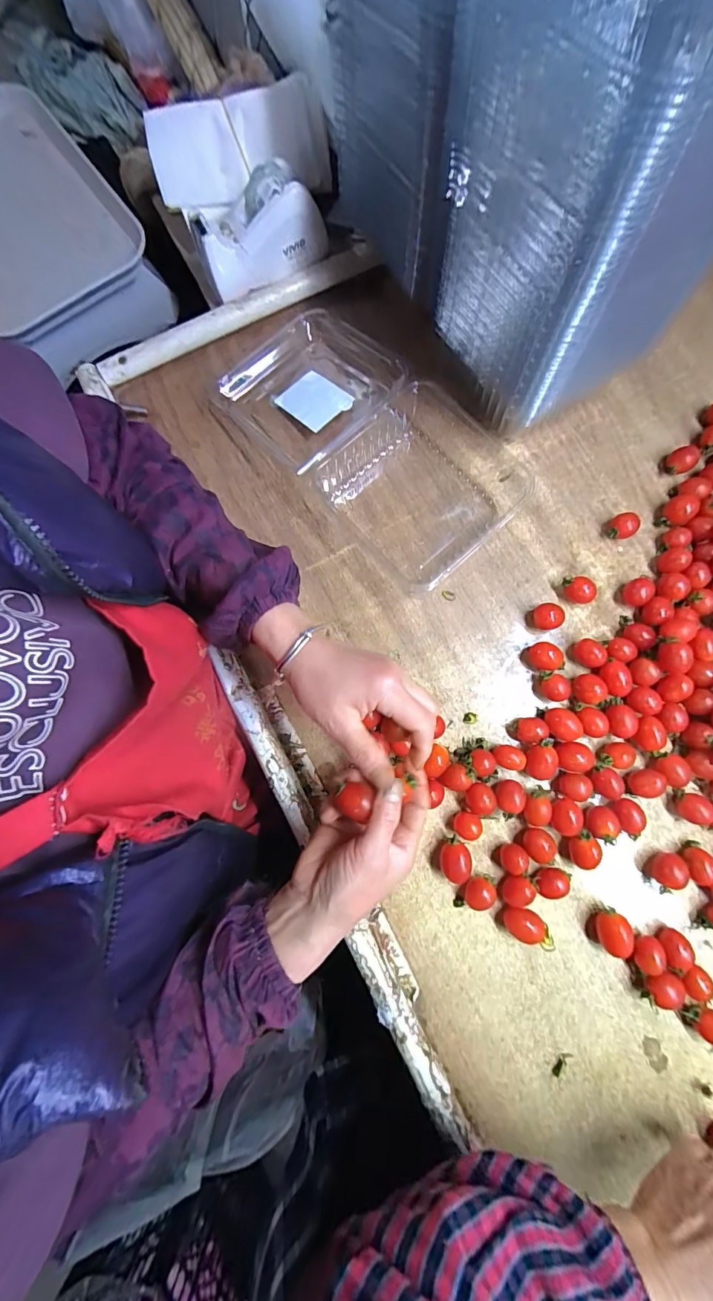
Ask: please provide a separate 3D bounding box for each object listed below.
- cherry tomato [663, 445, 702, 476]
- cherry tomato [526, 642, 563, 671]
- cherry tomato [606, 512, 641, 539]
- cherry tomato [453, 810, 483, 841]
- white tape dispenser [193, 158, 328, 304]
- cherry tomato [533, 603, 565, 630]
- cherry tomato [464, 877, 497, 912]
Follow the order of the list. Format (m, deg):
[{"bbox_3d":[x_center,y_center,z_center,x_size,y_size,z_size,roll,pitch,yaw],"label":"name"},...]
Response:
[{"bbox_3d":[0.352,-0.205,0.447,0.026,0.025,0.026,0,79,1],"label":"cherry tomato"},{"bbox_3d":[0.189,0.007,0.415,0.028,0.022,0.029,0,79,-2],"label":"cherry tomato"},{"bbox_3d":[0.280,-0.129,0.437,0.027,0.020,0.029,0,79,-2],"label":"cherry tomato"},{"bbox_3d":[0.104,0.165,0.390,0.024,0.021,0.023,0,79,-2],"label":"cherry tomato"},{"bbox_3d":[-0.105,-0.459,0.456,0.138,0.074,0.064,-27,82,-4],"label":"white tape dispenser"},{"bbox_3d":[0.194,-0.034,0.420,0.027,0.019,0.028,0,79,-2],"label":"cherry tomato"},{"bbox_3d":[0.113,0.223,0.381,0.027,0.020,0.025,6,79,-1],"label":"cherry tomato"}]

